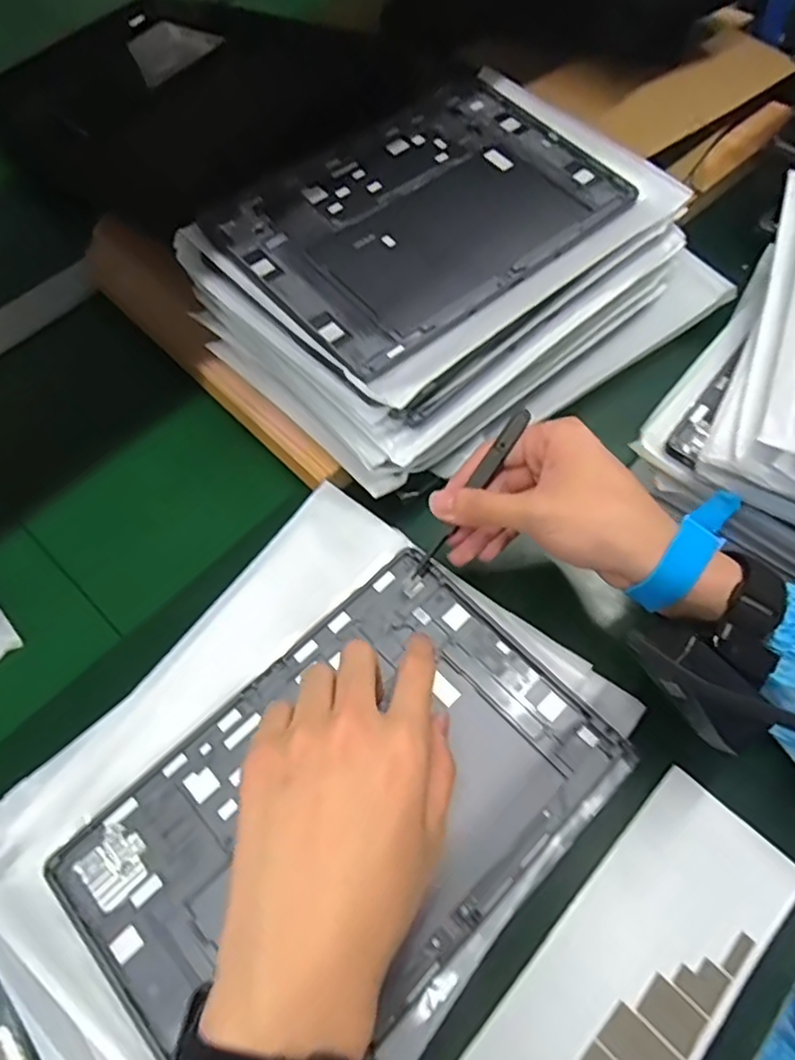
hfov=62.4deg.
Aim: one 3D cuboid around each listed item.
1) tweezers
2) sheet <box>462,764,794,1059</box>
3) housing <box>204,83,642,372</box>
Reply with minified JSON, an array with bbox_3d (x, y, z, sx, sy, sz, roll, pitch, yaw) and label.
[{"bbox_3d":[0.041,-0.019,0.377,0.011,0.015,0.114,39,108,23],"label":"tweezers"},{"bbox_3d":[0.109,0.227,0.318,0.079,0.009,0.215,39,69,22],"label":"sheet"},{"bbox_3d":[0.015,-0.217,0.442,0.255,0.008,0.175,-38,72,-19],"label":"housing"}]

